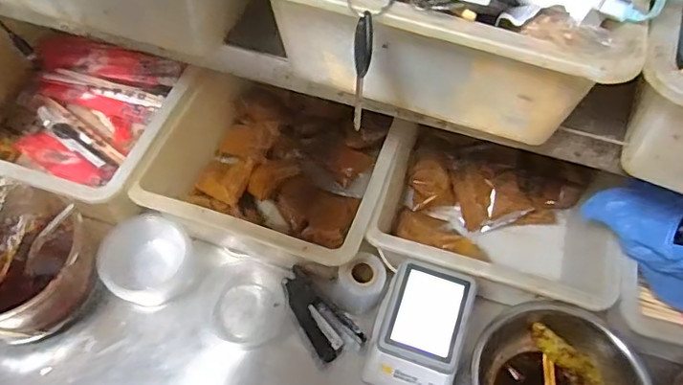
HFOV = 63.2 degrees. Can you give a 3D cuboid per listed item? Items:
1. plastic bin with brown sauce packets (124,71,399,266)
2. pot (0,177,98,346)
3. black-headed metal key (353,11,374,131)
[{"bbox_3d":[-0.075,-0.037,0.718,0.268,0.101,0.274,17,57,9],"label":"plastic bin with brown sauce packets"},{"bbox_3d":[-0.378,0.084,0.642,0.166,0.099,0.166,1,56,-2],"label":"pot"},{"bbox_3d":[0.013,-0.081,0.379,0.012,0.080,0.019,6,31,2],"label":"black-headed metal key"}]

